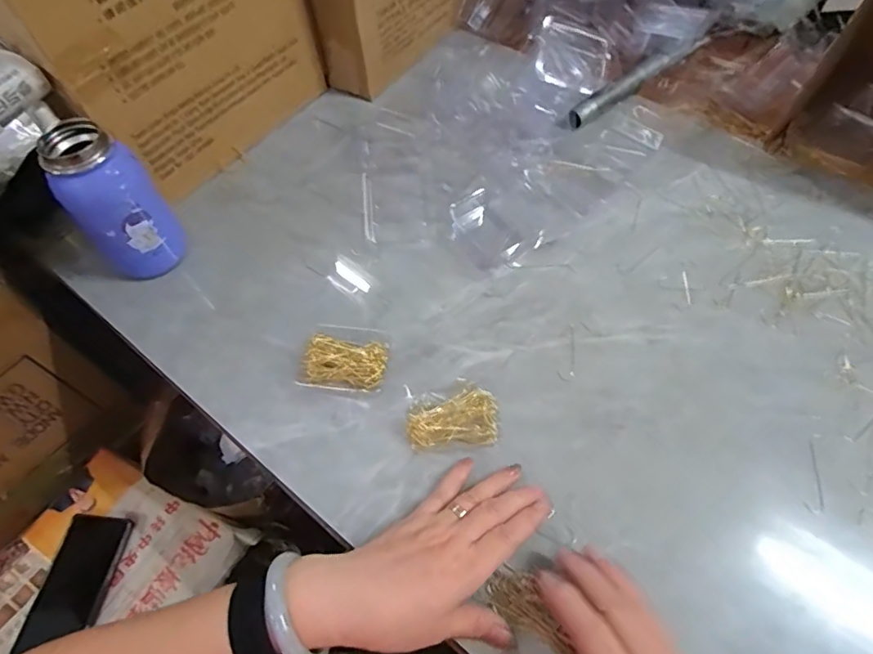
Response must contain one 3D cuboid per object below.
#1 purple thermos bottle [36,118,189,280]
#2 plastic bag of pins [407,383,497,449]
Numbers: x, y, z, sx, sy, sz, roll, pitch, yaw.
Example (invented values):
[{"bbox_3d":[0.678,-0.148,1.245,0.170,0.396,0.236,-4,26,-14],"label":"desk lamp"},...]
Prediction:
[{"bbox_3d":[-0.291,-0.110,0.485,0.073,0.141,0.063,-33,61,-17],"label":"purple thermos bottle"},{"bbox_3d":[0.013,0.073,0.428,0.072,0.014,0.049,-2,57,2],"label":"plastic bag of pins"}]

